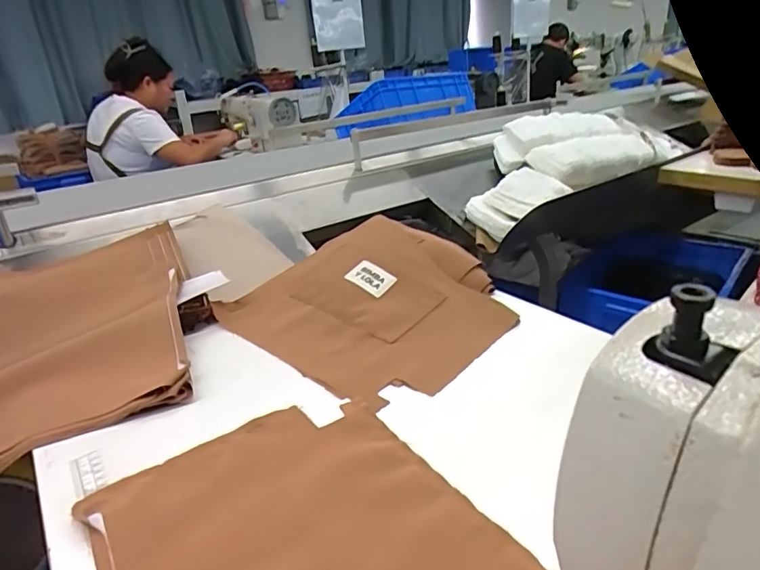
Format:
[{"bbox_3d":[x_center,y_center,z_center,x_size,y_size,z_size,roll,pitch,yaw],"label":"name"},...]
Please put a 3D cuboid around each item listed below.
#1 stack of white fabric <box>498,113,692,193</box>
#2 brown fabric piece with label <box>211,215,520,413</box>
[{"bbox_3d":[0.532,-0.370,1.295,0.430,0.124,0.229,-15,26,-20],"label":"stack of white fabric"},{"bbox_3d":[-0.007,0.005,0.642,0.334,0.054,0.303,19,34,41],"label":"brown fabric piece with label"}]

